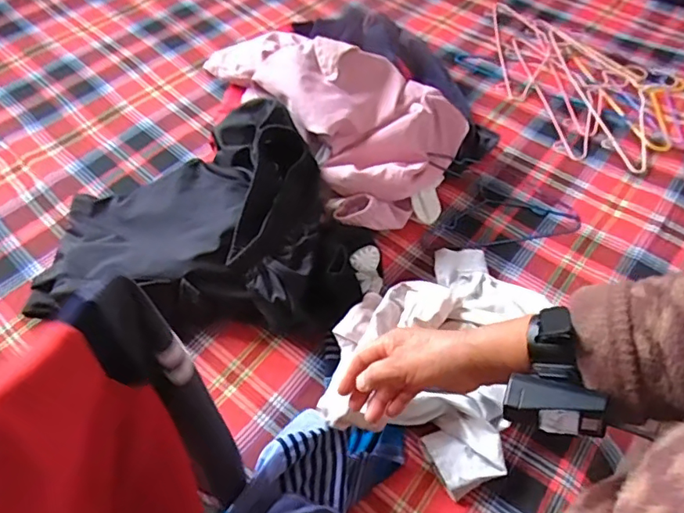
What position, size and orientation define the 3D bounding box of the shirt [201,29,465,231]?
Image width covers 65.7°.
[{"bbox_3d":[-0.004,-0.273,0.908,0.286,0.142,0.452,-32,63,-24],"label":"shirt"}]

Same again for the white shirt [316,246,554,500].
[{"bbox_3d":[0.149,0.105,0.720,0.264,0.098,0.348,23,56,11],"label":"white shirt"}]

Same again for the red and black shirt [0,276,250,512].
[{"bbox_3d":[-0.178,0.190,0.396,0.086,0.314,0.256,23,56,12],"label":"red and black shirt"}]

